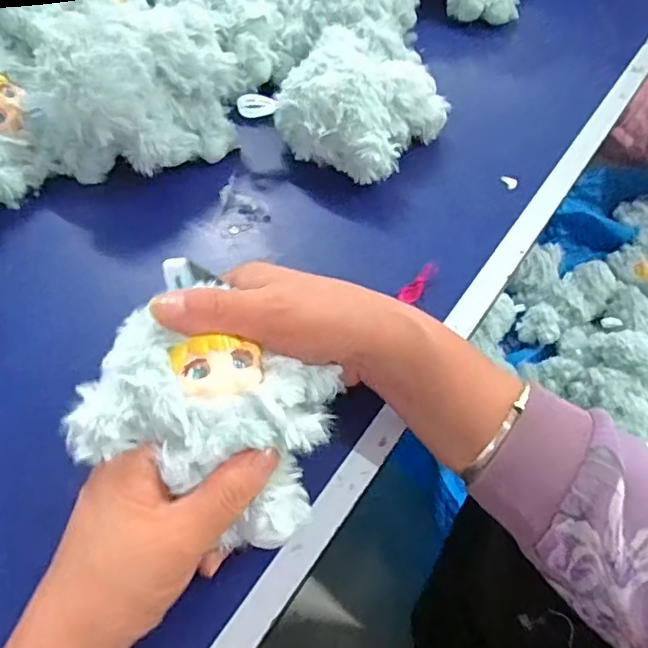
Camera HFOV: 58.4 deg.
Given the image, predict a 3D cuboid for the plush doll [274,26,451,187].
[{"bbox_3d":[0.033,-0.176,0.461,0.114,0.062,0.123,1,59,-1],"label":"plush doll"}]

